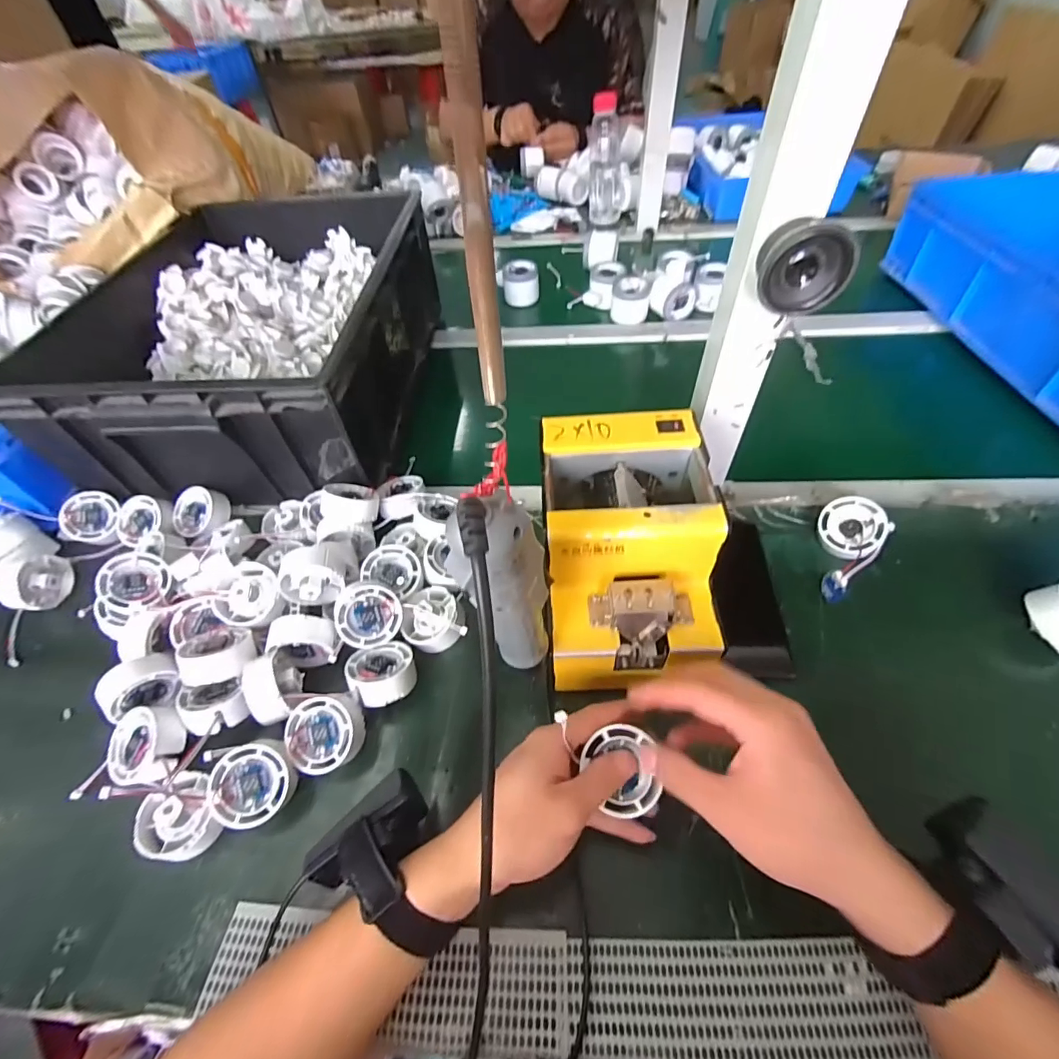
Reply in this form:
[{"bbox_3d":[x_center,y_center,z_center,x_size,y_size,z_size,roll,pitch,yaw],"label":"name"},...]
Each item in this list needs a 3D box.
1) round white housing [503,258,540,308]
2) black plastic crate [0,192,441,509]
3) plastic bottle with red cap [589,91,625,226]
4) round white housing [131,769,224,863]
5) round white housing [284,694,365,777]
[{"bbox_3d":[-0.014,-0.415,0.829,0.062,0.052,0.049,-2,52,3],"label":"round white housing"},{"bbox_3d":[-0.334,-0.256,0.632,0.360,0.148,0.472,1,52,5],"label":"black plastic crate"},{"bbox_3d":[0.152,-0.709,0.942,0.071,0.184,0.071,-1,52,3],"label":"plastic bottle with red cap"},{"bbox_3d":[-0.254,0.211,0.357,0.045,0.026,0.051,-36,58,-21],"label":"round white housing"},{"bbox_3d":[-0.159,0.159,0.384,0.053,0.025,0.053,2,75,-6],"label":"round white housing"}]

